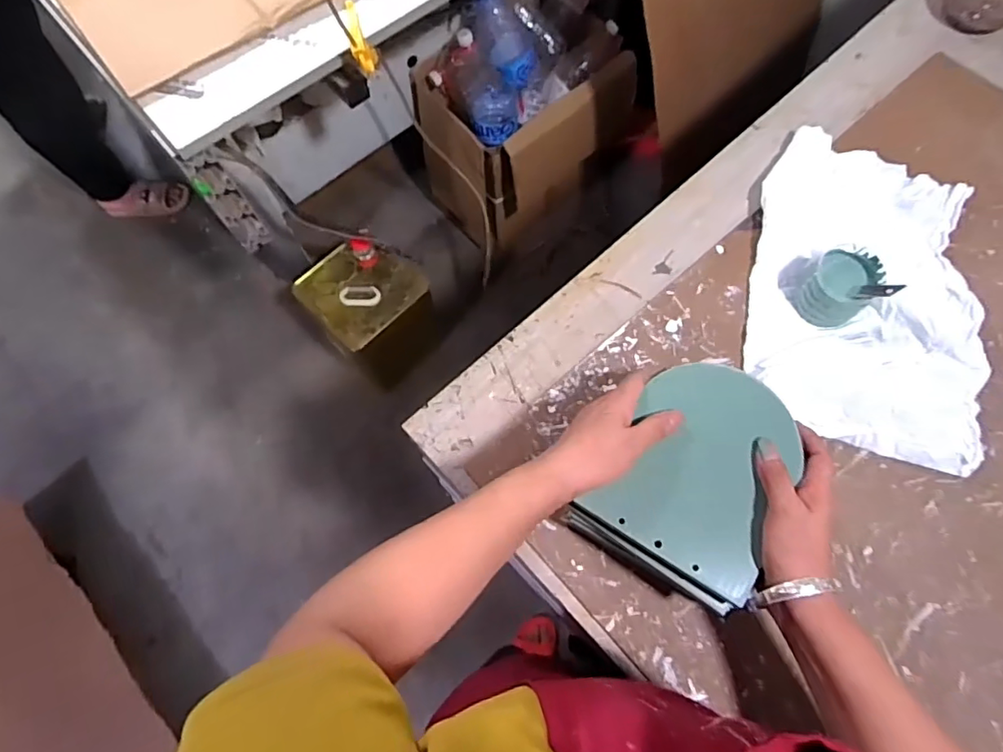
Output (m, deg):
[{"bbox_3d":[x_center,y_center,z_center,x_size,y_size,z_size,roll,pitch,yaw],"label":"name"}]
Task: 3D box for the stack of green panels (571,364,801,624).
[{"bbox_3d":[0.161,0.077,0.473,0.134,0.025,0.182,28,72,12],"label":"stack of green panels"}]

